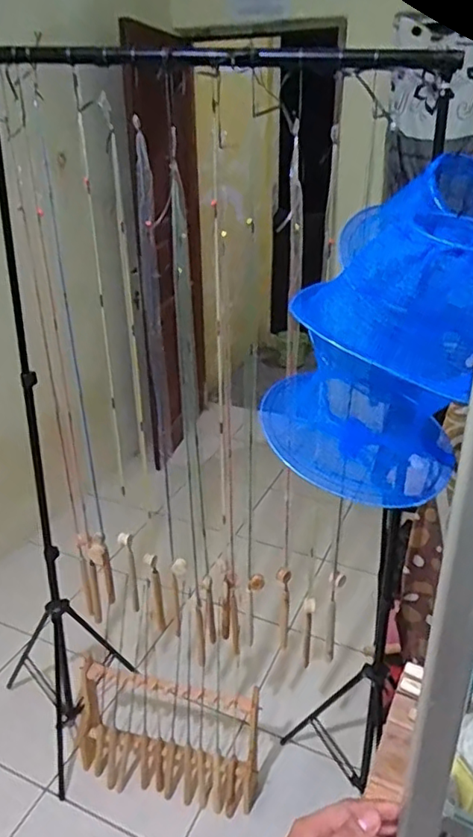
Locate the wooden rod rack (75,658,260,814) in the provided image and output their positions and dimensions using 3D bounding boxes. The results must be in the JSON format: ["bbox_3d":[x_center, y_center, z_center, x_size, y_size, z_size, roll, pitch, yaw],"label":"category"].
[{"bbox_3d":[-0.195,0.809,1.553,0.536,0.327,0.212,6,27,13],"label":"wooden rod rack"}]

